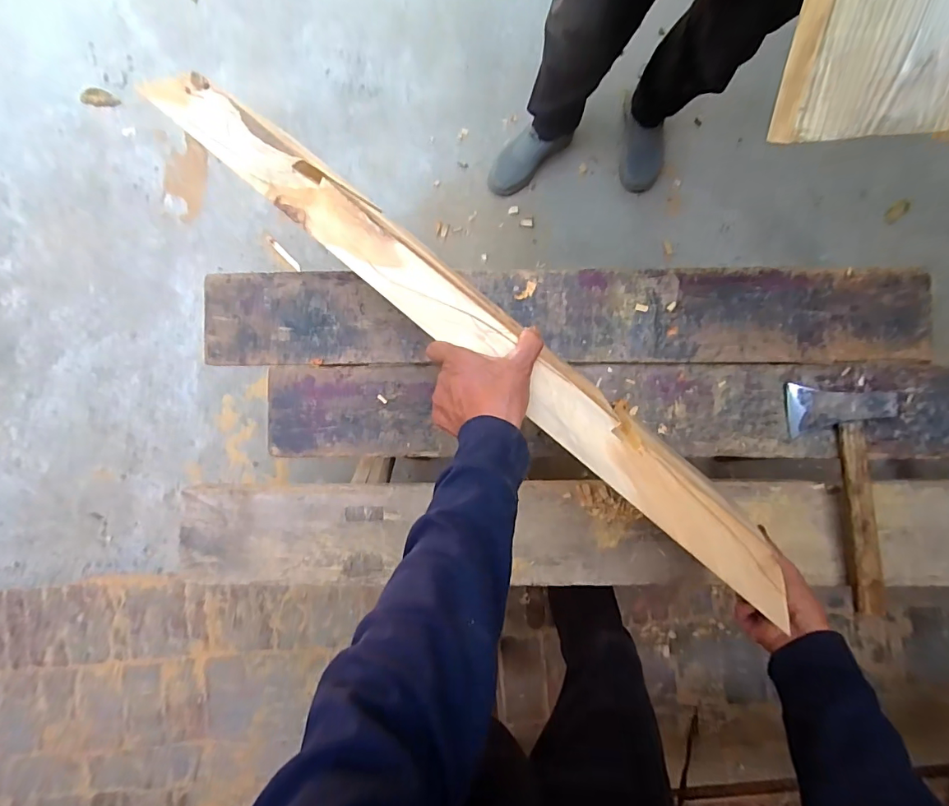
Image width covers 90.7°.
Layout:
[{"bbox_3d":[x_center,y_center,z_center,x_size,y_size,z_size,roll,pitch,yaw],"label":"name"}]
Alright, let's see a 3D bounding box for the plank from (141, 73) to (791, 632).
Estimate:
[{"bbox_3d":[-0.005,-0.083,0.498,0.824,0.031,0.069,40,89,3],"label":"plank"}]

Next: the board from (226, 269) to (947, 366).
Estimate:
[{"bbox_3d":[0.128,-0.133,0.734,1.094,0.035,0.146,0,91,2],"label":"board"}]

